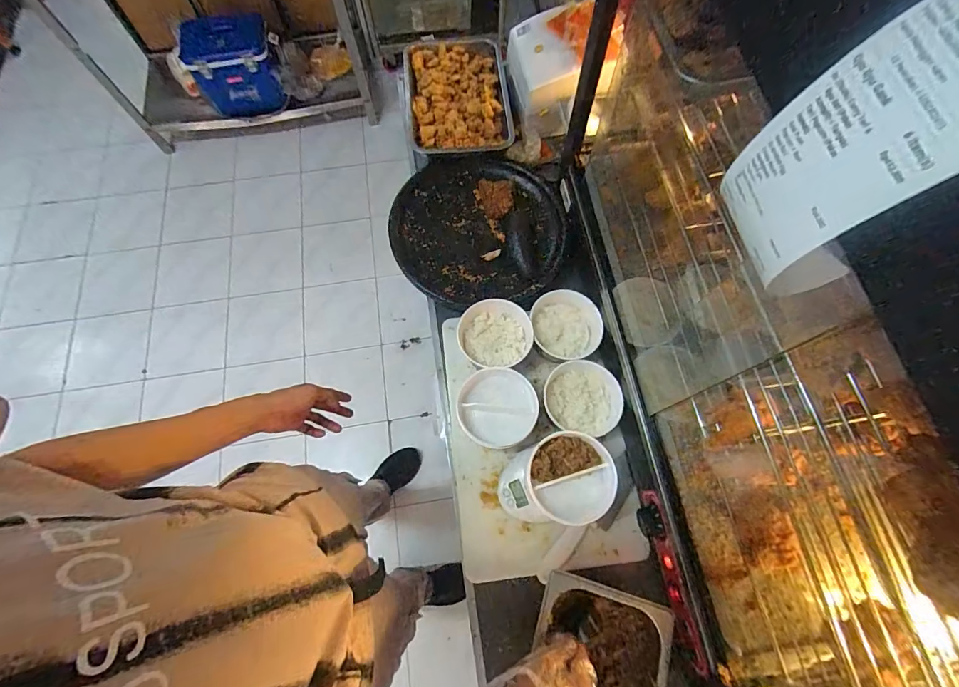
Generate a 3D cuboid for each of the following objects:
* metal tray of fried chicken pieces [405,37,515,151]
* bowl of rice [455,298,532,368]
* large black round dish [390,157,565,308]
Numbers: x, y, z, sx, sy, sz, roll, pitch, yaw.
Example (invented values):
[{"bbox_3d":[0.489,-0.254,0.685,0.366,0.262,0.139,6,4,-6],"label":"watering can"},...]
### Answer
[{"bbox_3d":[-0.049,-0.522,0.883,0.215,0.068,0.284,-8,70,0],"label":"metal tray of fried chicken pieces"},{"bbox_3d":[0.030,-0.015,0.737,0.126,0.045,0.119,-1,71,2],"label":"bowl of rice"},{"bbox_3d":[-0.001,-0.218,0.826,0.328,0.053,0.319,-1,71,2],"label":"large black round dish"}]

